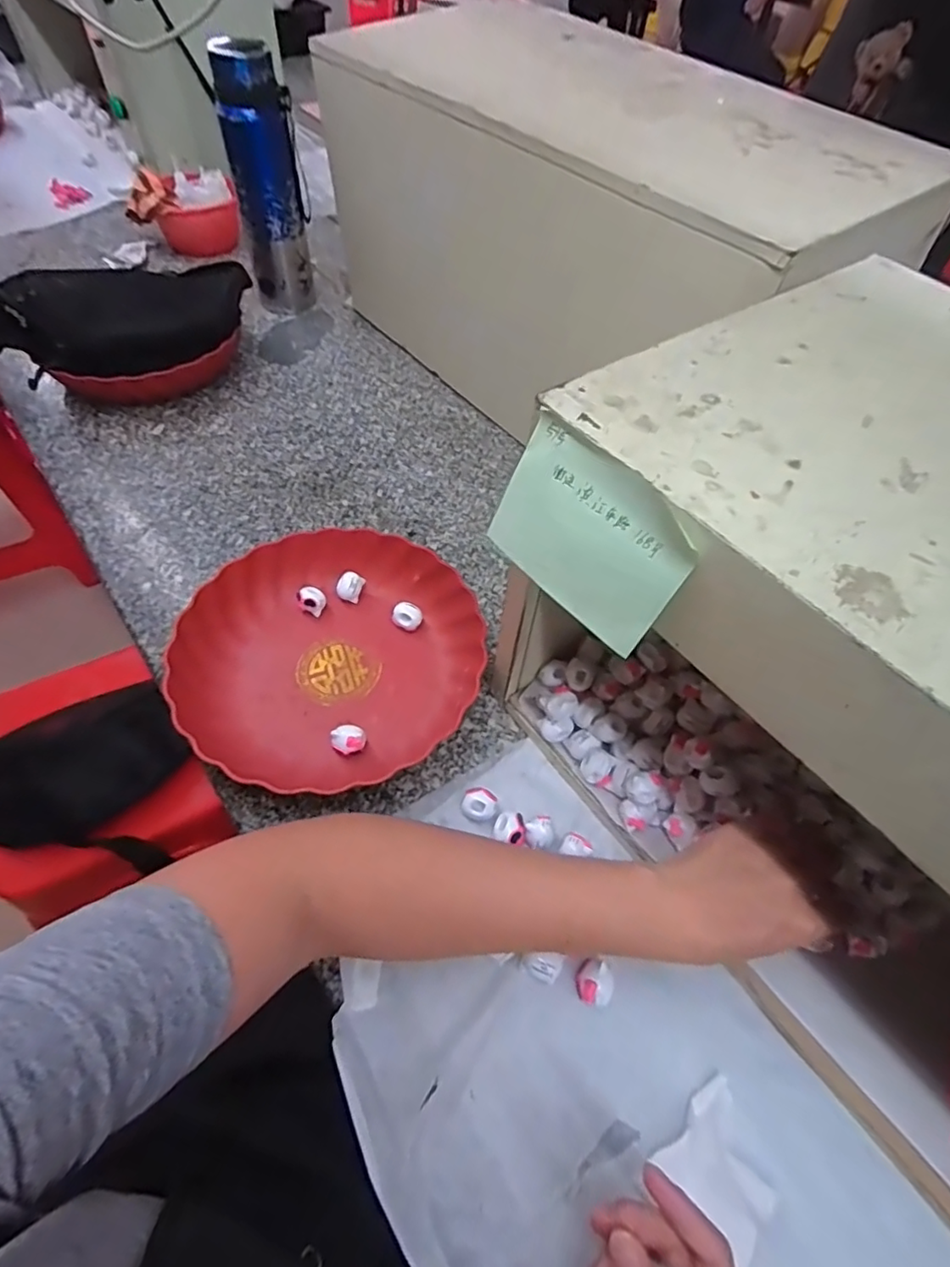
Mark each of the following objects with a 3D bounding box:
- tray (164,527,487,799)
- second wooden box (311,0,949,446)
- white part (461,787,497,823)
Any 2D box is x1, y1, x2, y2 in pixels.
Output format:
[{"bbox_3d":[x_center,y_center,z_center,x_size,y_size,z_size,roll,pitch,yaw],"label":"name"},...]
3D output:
[{"bbox_3d":[-0.118,0.014,0.478,0.228,0.050,0.220,2,54,-2],"label":"tray"},{"bbox_3d":[0.102,-0.421,0.647,0.269,0.304,0.603,-35,64,-24],"label":"second wooden box"},{"bbox_3d":[0.003,0.124,0.418,0.024,0.015,0.020,14,55,7],"label":"white part"}]

